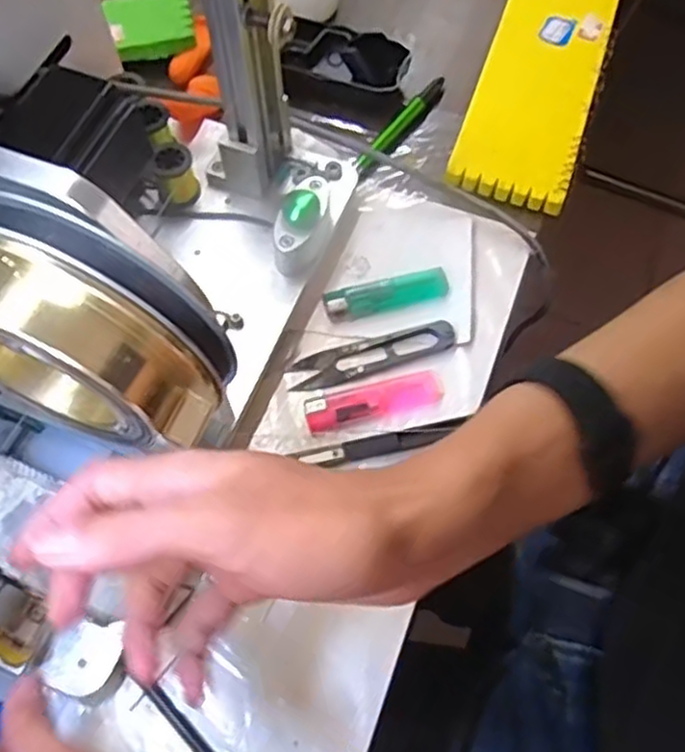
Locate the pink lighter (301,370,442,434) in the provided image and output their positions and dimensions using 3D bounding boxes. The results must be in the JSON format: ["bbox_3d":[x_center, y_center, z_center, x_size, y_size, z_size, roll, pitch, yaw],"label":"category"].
[{"bbox_3d":[0.020,0.014,0.429,0.082,0.008,0.024,-12,66,-6],"label":"pink lighter"}]

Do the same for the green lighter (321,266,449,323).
[{"bbox_3d":[0.028,-0.051,0.457,0.078,0.009,0.021,-12,66,-6],"label":"green lighter"}]

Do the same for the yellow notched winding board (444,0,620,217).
[{"bbox_3d":[0.164,-0.268,0.555,0.080,0.025,0.338,18,66,8],"label":"yellow notched winding board"}]

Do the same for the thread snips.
[{"bbox_3d":[0.020,-0.013,0.442,0.103,0.010,0.027,-13,66,-7],"label":"thread snips"}]

